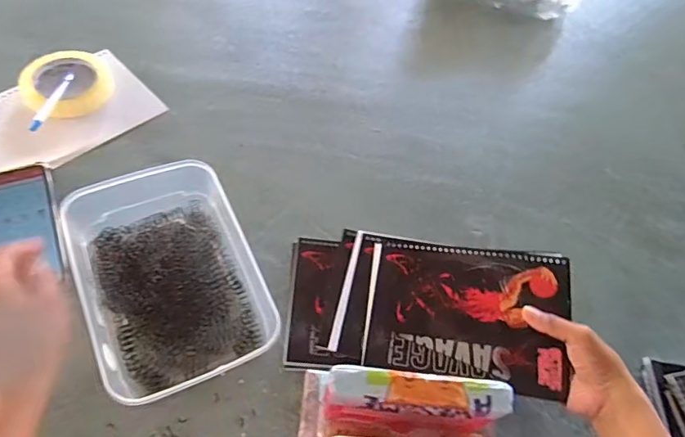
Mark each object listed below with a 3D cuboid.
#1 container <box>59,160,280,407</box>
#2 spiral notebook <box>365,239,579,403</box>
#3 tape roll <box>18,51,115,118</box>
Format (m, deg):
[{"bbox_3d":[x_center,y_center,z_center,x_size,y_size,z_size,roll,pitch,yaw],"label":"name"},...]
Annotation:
[{"bbox_3d":[-0.176,0.055,0.499,0.157,0.068,0.247,-20,62,-21],"label":"container"},{"bbox_3d":[0.129,0.096,0.504,0.192,0.018,0.141,7,63,12],"label":"spiral notebook"},{"bbox_3d":[-0.370,-0.181,0.663,0.109,0.031,0.117,5,57,-7],"label":"tape roll"}]

